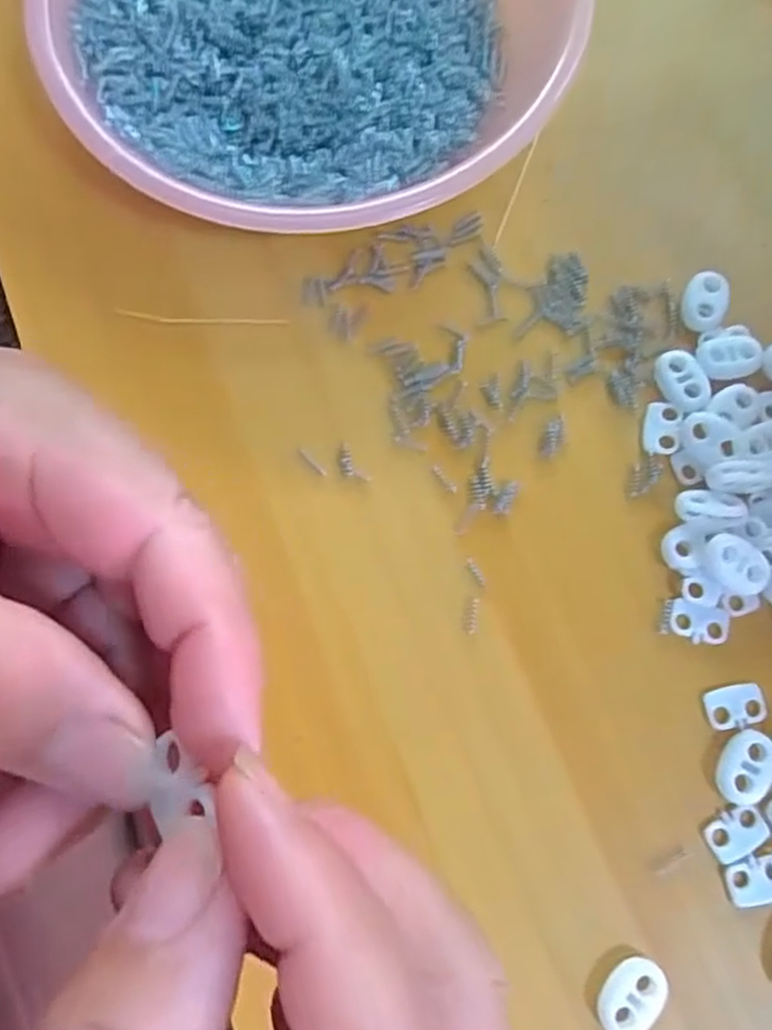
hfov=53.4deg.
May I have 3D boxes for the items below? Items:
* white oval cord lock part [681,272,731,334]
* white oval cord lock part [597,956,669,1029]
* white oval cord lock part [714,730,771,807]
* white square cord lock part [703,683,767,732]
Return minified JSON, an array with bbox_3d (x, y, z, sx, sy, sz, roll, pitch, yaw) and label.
[{"bbox_3d":[0.112,-0.074,0.269,0.016,0.005,0.021,18,77,4],"label":"white oval cord lock part"},{"bbox_3d":[0.070,0.137,0.218,0.015,0.006,0.022,42,80,9],"label":"white oval cord lock part"},{"bbox_3d":[0.110,0.077,0.232,0.015,0.005,0.022,20,77,5],"label":"white oval cord lock part"},{"bbox_3d":[0.109,0.059,0.238,0.019,0.004,0.013,-11,76,-3],"label":"white square cord lock part"}]

